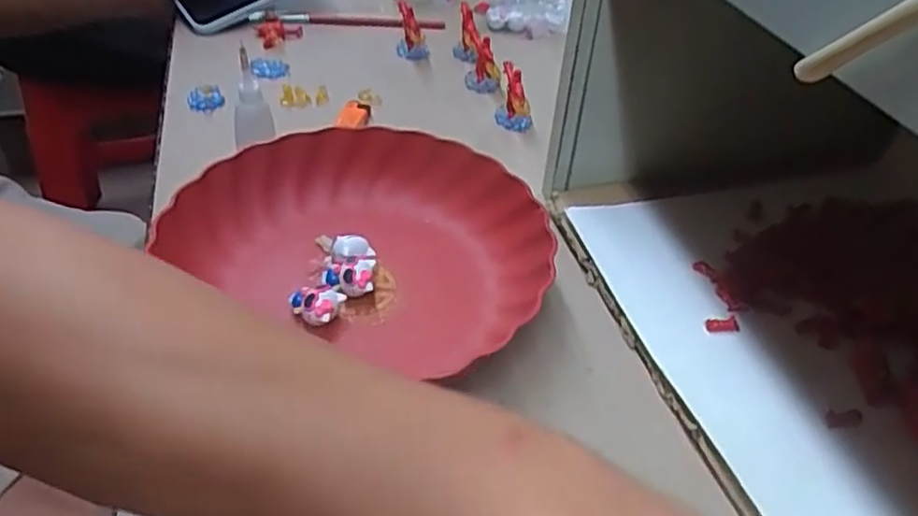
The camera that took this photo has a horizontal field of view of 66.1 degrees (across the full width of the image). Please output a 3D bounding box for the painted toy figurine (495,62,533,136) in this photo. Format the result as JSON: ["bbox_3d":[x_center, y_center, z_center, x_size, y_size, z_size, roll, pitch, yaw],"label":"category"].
[{"bbox_3d":[0.051,-0.141,0.640,0.032,0.066,0.023,5,43,3],"label":"painted toy figurine"}]

